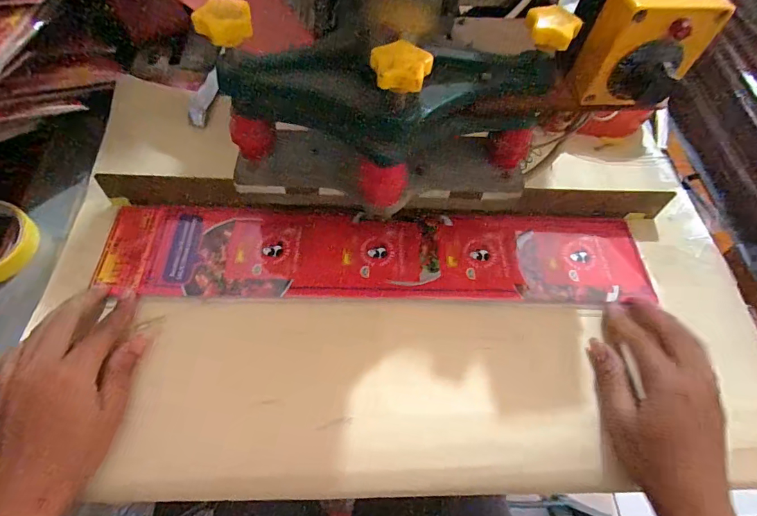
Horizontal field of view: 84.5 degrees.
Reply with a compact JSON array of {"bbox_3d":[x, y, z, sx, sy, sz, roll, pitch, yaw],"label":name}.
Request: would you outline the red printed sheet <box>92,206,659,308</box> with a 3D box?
[{"bbox_3d":[0.002,-0.003,0.427,0.541,0.008,0.102,2,59,-2],"label":"red printed sheet"}]

